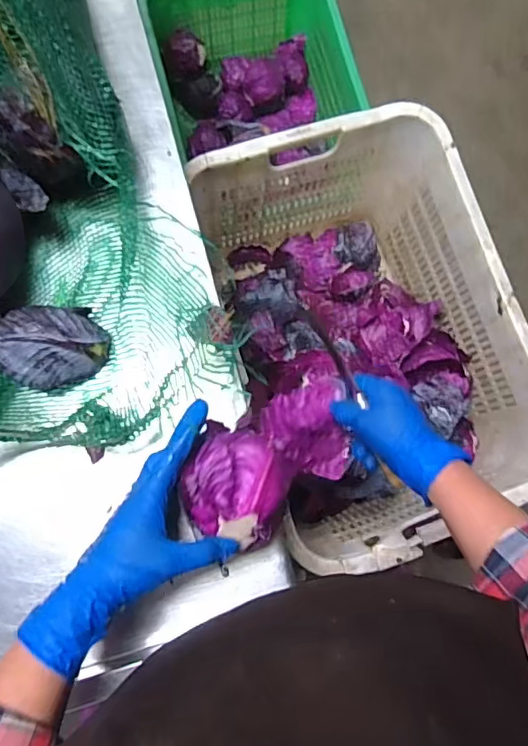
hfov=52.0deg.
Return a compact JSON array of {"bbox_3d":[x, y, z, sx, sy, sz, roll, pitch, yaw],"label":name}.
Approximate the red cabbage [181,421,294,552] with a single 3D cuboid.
[{"bbox_3d":[-0.022,0.093,0.446,0.082,0.069,0.086,0,83,-1],"label":"red cabbage"}]

